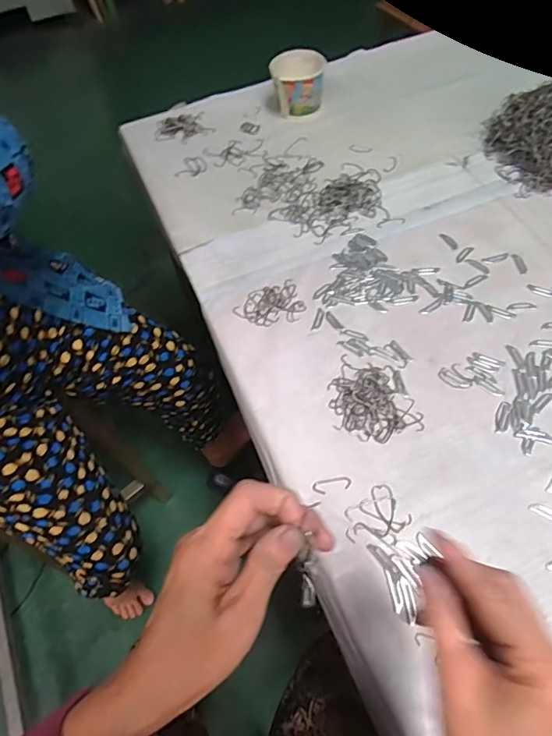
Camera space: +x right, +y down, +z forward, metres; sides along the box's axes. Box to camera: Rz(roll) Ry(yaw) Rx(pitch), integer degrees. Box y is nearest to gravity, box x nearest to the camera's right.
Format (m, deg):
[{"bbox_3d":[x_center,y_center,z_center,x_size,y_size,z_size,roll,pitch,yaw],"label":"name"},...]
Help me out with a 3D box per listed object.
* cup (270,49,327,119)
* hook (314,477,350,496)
[{"bbox_3d":[0.040,-0.514,0.860,0.091,0.073,0.104,3,58,7],"label":"cup"},{"bbox_3d":[0.058,0.120,0.488,0.038,0.004,0.015,-13,57,-4],"label":"hook"}]

